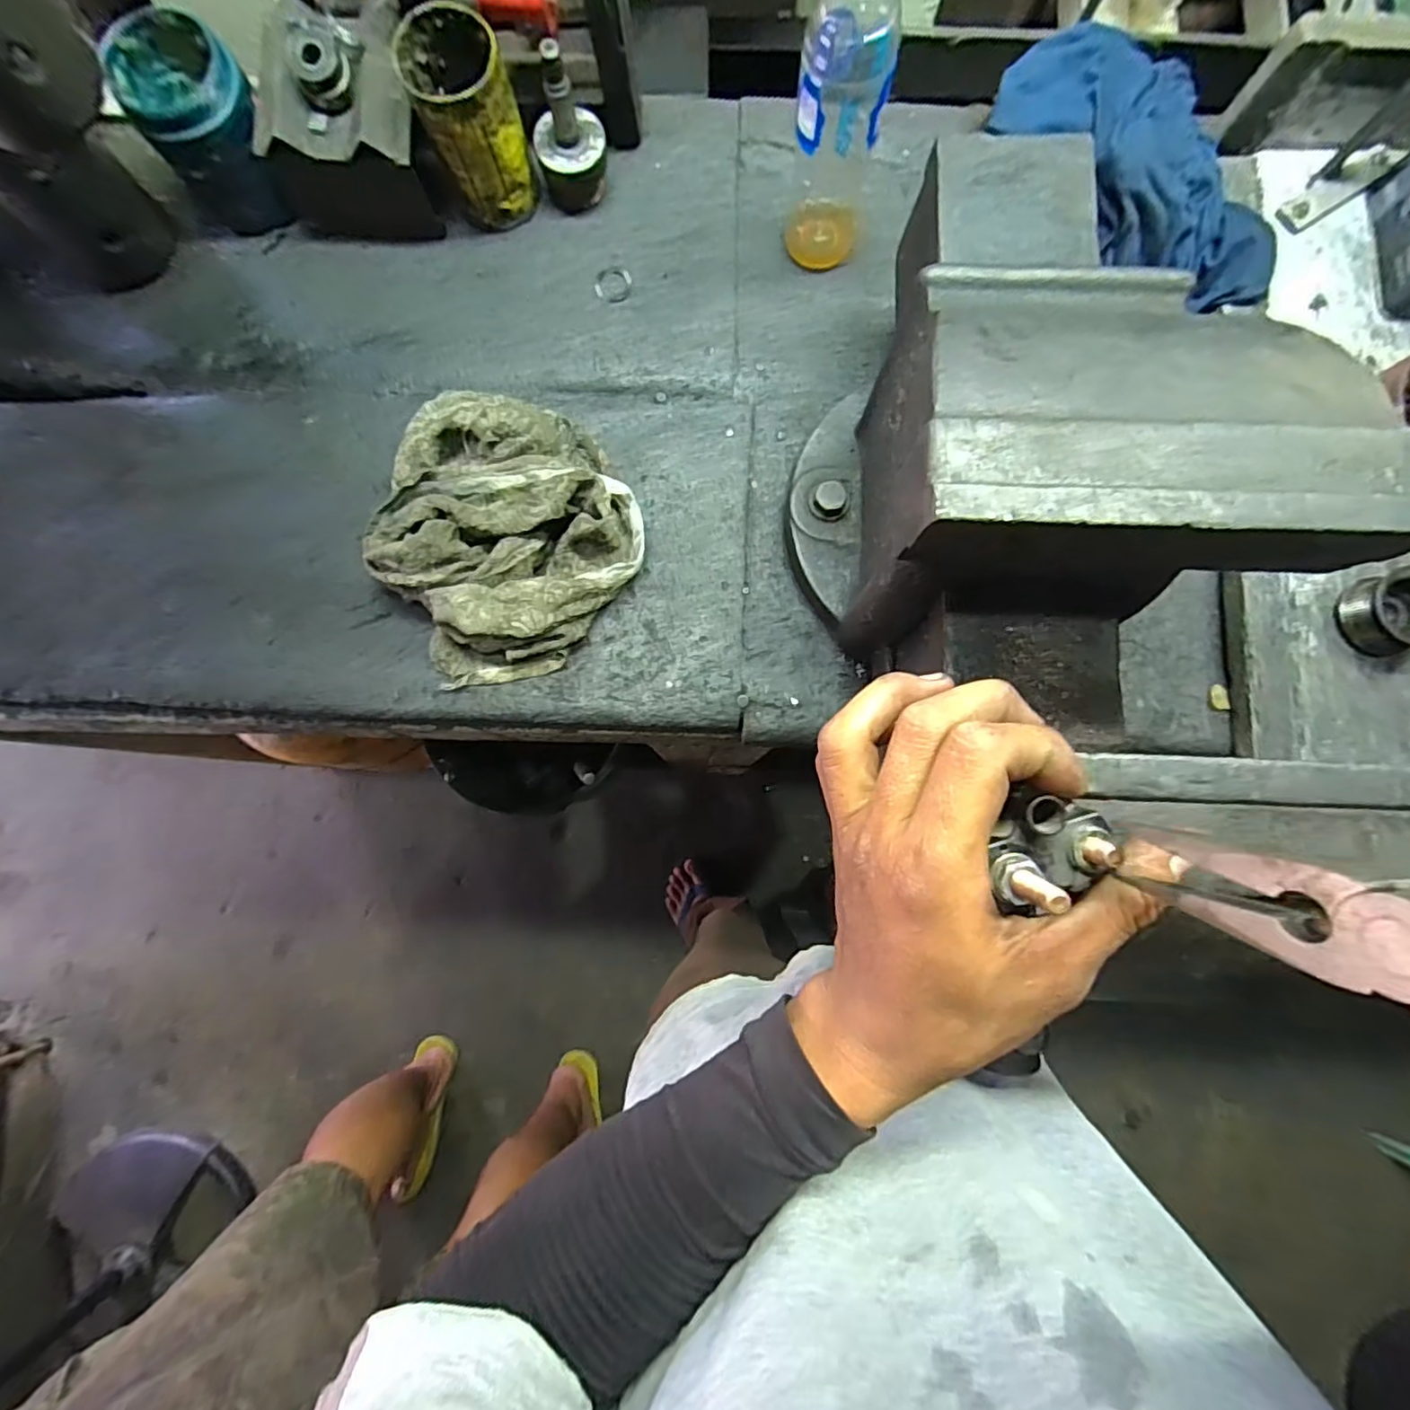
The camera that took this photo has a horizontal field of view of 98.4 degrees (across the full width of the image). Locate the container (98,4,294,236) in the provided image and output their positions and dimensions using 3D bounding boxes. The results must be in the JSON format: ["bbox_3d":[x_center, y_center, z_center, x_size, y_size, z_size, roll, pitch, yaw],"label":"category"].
[{"bbox_3d":[-0.393,-0.457,0.494,0.093,0.104,0.101,-40,85,-4],"label":"container"}]

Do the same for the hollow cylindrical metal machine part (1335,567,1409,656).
[{"bbox_3d":[0.518,-0.070,0.455,0.063,0.030,0.057,-13,84,-2],"label":"hollow cylindrical metal machine part"}]

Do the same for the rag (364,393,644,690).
[{"bbox_3d":[-0.165,-0.141,0.487,0.203,0.062,0.219,-31,84,-3],"label":"rag"}]

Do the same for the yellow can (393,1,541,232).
[{"bbox_3d":[-0.184,-0.461,0.487,0.069,0.120,0.077,-25,84,-3],"label":"yellow can"}]

